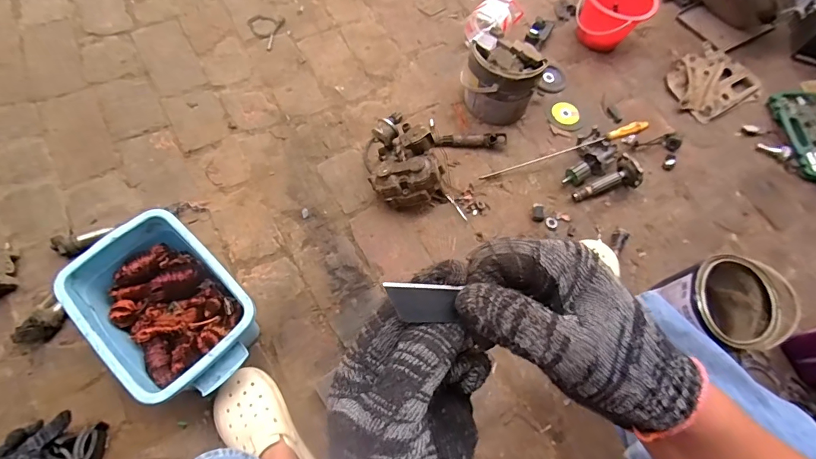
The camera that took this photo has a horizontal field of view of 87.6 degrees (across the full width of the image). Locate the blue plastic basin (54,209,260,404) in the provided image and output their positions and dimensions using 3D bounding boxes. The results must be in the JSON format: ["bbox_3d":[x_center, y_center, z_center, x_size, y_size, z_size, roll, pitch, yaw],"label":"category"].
[{"bbox_3d":[-0.380,0.136,0.699,0.283,0.138,0.197,43,70,14],"label":"blue plastic basin"}]

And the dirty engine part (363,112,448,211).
[{"bbox_3d":[-0.008,-0.136,0.873,0.145,0.129,0.169,-11,69,-9],"label":"dirty engine part"}]

